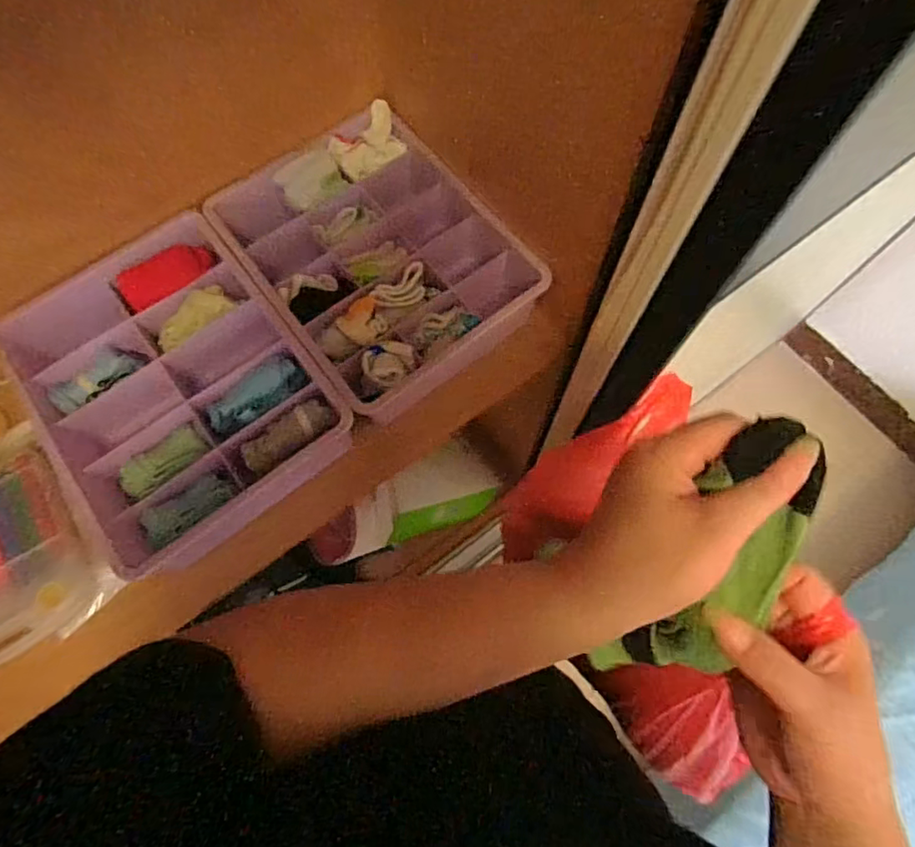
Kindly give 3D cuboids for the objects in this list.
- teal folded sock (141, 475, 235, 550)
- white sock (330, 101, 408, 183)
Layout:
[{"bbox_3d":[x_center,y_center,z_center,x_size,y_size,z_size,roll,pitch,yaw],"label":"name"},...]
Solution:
[{"bbox_3d":[-0.253,0.078,0.524,0.088,0.023,0.034,-34,74,-10],"label":"teal folded sock"},{"bbox_3d":[-0.102,-0.316,0.633,0.079,0.033,0.059,-29,73,-9],"label":"white sock"}]

